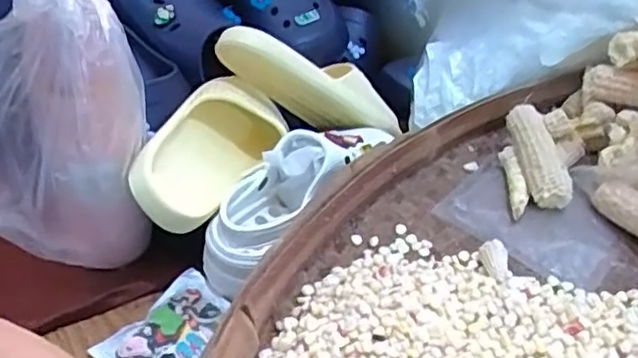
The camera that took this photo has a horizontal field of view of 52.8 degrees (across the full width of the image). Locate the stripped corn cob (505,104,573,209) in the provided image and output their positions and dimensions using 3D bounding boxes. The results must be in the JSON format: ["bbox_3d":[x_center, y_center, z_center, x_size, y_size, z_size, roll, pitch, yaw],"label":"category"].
[{"bbox_3d":[0.217,-0.025,0.631,0.038,0.028,0.110,-5,59,-9],"label":"stripped corn cob"}]

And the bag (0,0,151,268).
[{"bbox_3d":[-0.232,-0.025,0.507,0.186,0.230,0.064,-8,40,-17],"label":"bag"}]

